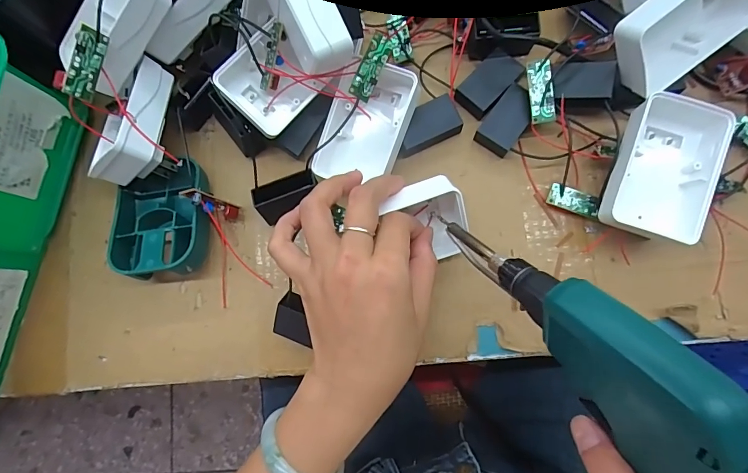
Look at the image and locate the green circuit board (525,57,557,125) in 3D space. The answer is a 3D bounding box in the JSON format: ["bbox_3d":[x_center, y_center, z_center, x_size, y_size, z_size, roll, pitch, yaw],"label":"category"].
[{"bbox_3d":[0.122,-0.106,0.291,0.016,0.004,0.045,-7,94,14],"label":"green circuit board"}]

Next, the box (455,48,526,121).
[{"bbox_3d":[0.090,-0.120,0.311,0.031,0.011,0.052,43,87,9],"label":"box"}]

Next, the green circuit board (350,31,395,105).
[{"bbox_3d":[-0.002,-0.116,0.272,0.016,0.004,0.045,24,90,-26],"label":"green circuit board"}]

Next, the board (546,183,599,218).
[{"bbox_3d":[0.147,-0.027,0.294,0.035,0.006,0.016,20,91,17],"label":"board"}]

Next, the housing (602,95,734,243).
[{"bbox_3d":[0.196,-0.048,0.275,0.058,0.035,0.098,19,84,7],"label":"housing"}]

